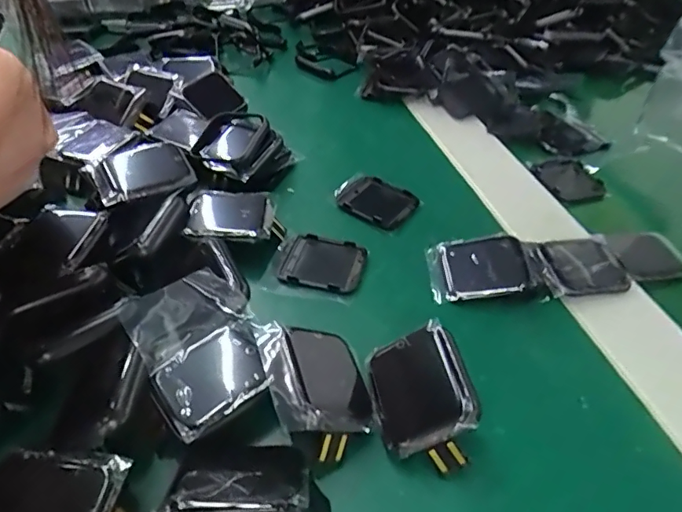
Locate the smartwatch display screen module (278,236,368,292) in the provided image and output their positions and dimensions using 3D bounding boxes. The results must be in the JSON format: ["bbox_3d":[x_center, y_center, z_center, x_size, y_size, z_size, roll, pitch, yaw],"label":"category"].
[{"bbox_3d":[-0.008,0.005,0.244,0.038,0.005,0.033,10,46,9],"label":"smartwatch display screen module"}]

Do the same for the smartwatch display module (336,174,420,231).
[{"bbox_3d":[0.018,-0.030,0.282,0.045,0.007,0.034,25,50,22],"label":"smartwatch display module"}]

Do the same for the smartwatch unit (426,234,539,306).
[{"bbox_3d":[0.065,0.005,0.238,0.046,0.007,0.035,-12,52,10],"label":"smartwatch unit"}]

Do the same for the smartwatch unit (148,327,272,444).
[{"bbox_3d":[-0.047,0.044,0.181,0.037,0.005,0.032,-32,54,-28],"label":"smartwatch unit"}]

